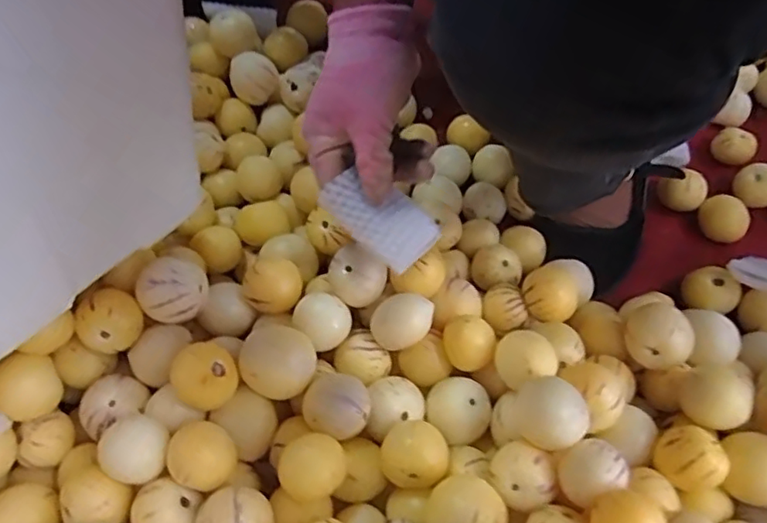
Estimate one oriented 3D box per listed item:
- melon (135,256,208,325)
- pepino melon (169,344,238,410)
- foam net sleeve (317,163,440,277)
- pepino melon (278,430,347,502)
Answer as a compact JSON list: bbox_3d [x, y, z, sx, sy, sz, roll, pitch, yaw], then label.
[{"bbox_3d":[-0.169,0.024,0.488,0.053,0.052,0.052,13,61,3],"label":"melon"},{"bbox_3d":[-0.133,0.088,0.456,0.045,0.044,0.044,2,61,-3],"label":"pepino melon"},{"bbox_3d":[-0.002,-0.032,0.426,0.079,0.005,0.044,42,84,-4],"label":"foam net sleeve"},{"bbox_3d":[-0.050,0.145,0.431,0.044,0.036,0.044,6,61,0],"label":"pepino melon"}]

